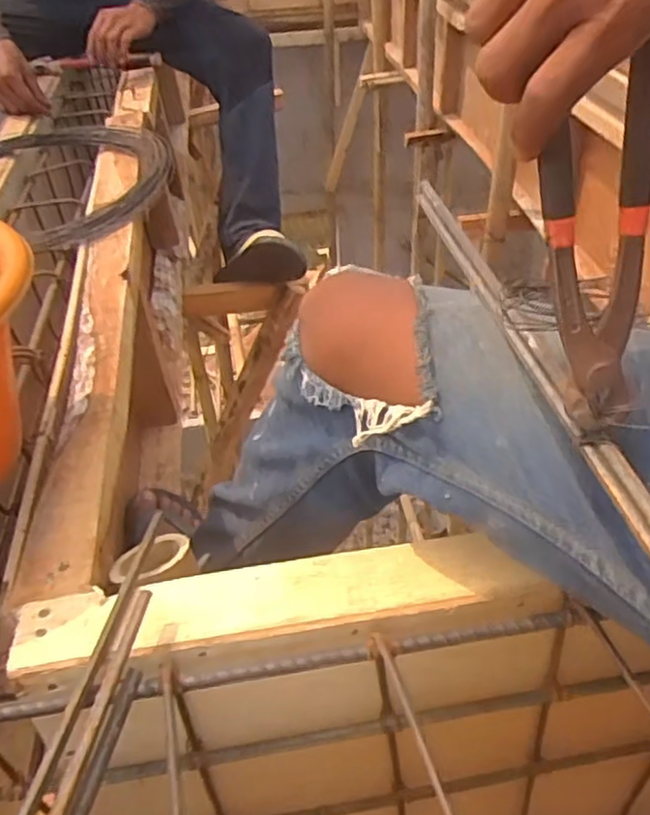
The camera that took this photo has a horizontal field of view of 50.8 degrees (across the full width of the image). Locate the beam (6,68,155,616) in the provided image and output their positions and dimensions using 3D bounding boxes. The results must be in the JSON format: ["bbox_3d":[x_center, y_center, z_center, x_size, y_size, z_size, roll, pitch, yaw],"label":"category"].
[{"bbox_3d":[-0.270,-0.241,0.880,0.078,0.063,1.114,-6,41,-6],"label":"beam"}]

